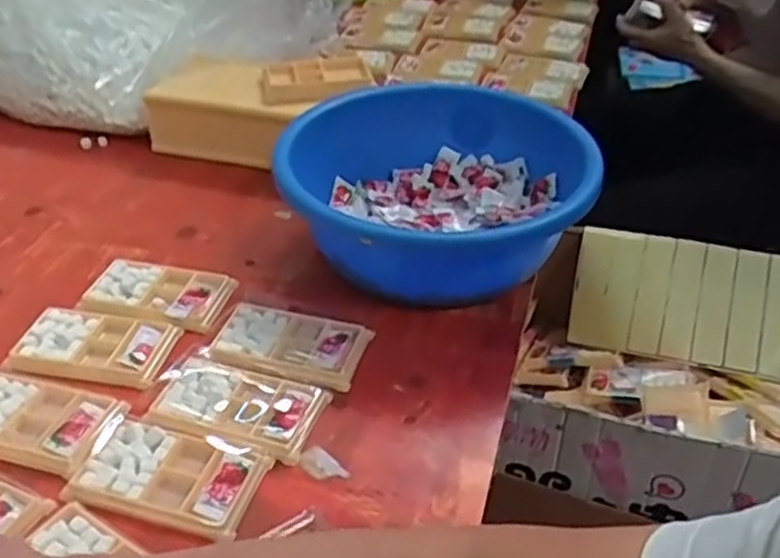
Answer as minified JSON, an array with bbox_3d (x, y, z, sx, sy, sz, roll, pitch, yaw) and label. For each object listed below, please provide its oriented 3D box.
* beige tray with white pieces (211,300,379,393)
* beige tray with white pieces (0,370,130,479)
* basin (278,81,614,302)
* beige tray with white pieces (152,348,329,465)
[{"bbox_3d":[-0.090,0.057,0.698,0.132,0.014,0.085,12,39,14],"label":"beige tray with white pieces"},{"bbox_3d":[-0.288,0.114,0.620,0.144,0.019,0.079,10,38,12],"label":"beige tray with white pieces"},{"bbox_3d":[0.045,-0.083,0.794,0.299,0.123,0.283,1,37,-1],"label":"basin"},{"bbox_3d":[-0.125,0.100,0.636,0.131,0.015,0.076,14,39,16],"label":"beige tray with white pieces"}]

